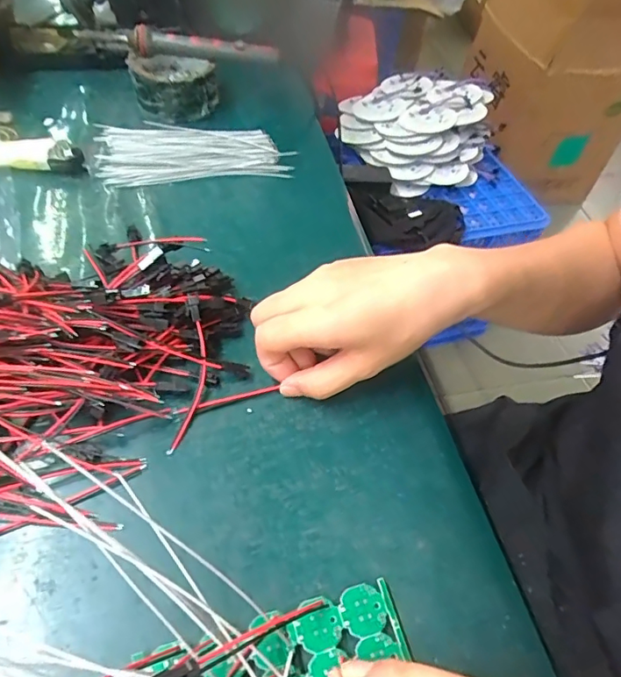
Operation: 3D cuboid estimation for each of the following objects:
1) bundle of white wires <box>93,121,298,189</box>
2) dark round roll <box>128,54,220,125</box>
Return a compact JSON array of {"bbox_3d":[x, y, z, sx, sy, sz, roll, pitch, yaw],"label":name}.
[{"bbox_3d":[-0.110,-0.178,0.466,0.166,0.014,0.088,-9,53,-13],"label":"bundle of white wires"},{"bbox_3d":[-0.136,-0.256,0.501,0.079,0.043,0.074,-9,53,-13],"label":"dark round roll"}]

